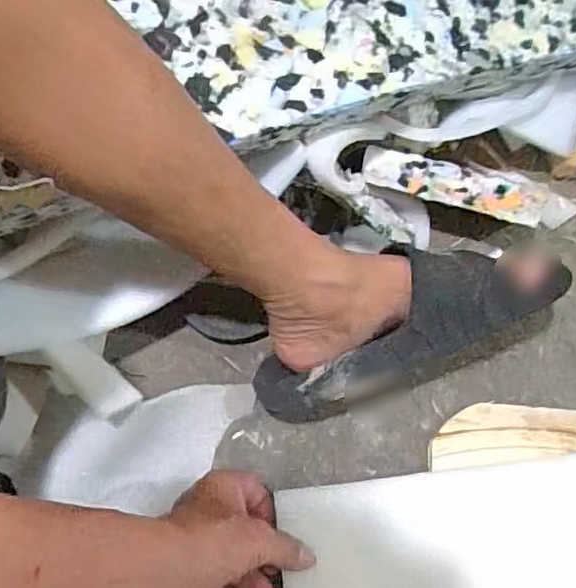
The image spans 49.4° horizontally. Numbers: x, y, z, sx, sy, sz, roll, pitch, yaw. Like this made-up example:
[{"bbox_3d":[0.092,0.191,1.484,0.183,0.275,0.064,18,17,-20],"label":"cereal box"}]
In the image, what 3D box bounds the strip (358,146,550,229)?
[{"bbox_3d":[0.145,-0.097,0.551,0.159,0.012,0.038,16,104,5],"label":"strip"}]

